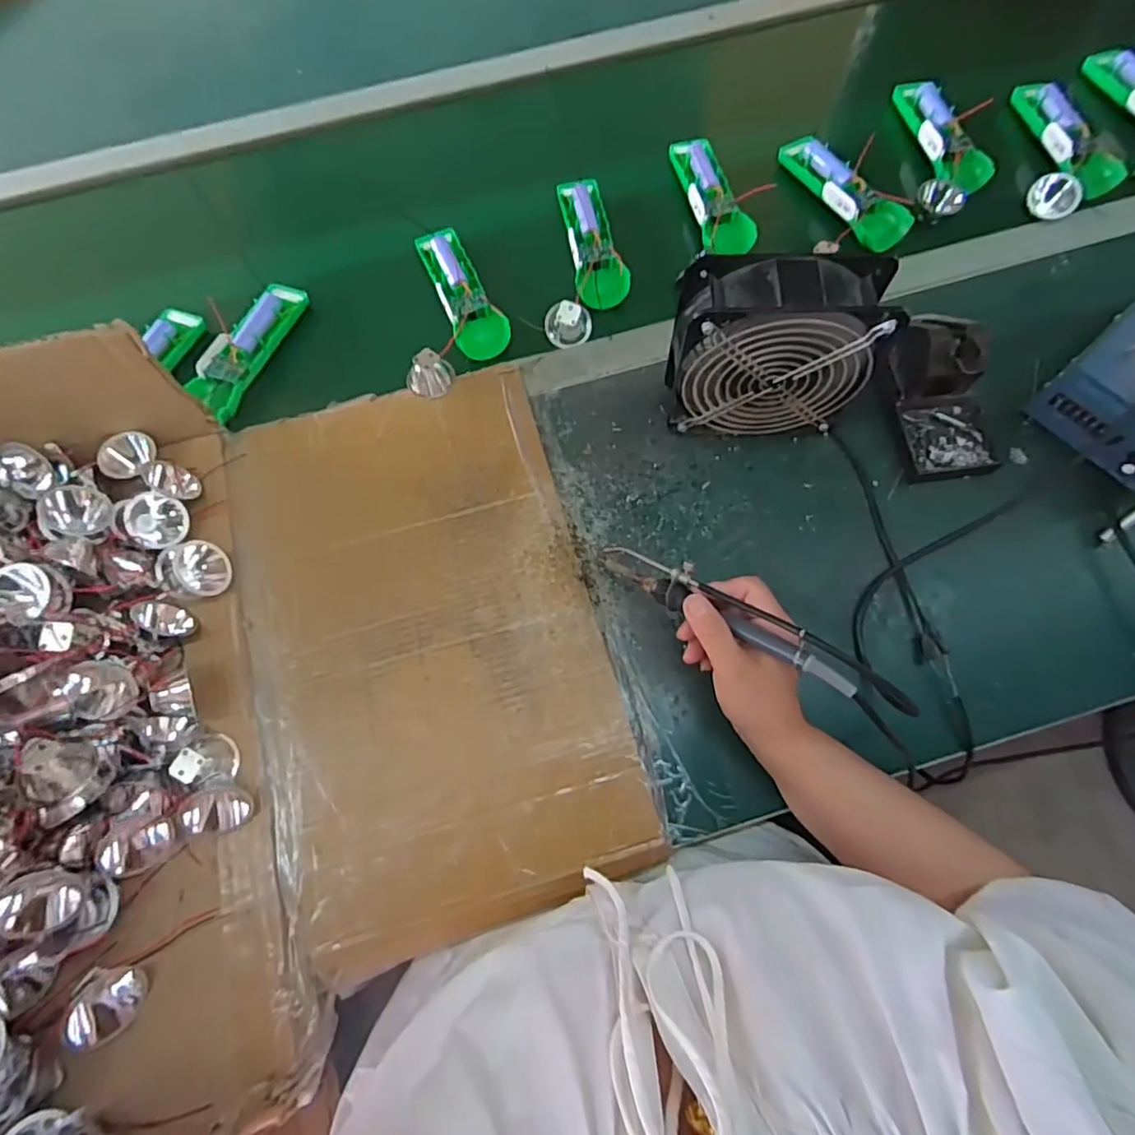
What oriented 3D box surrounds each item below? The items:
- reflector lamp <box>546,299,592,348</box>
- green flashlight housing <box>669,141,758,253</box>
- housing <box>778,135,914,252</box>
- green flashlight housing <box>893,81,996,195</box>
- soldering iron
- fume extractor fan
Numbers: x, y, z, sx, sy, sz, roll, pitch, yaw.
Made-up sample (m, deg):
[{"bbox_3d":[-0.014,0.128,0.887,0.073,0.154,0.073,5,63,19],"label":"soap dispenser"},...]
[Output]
[{"bbox_3d":[-0.001,-0.232,0.575,0.043,0.026,0.041,4,107,14],"label":"reflector lamp"},{"bbox_3d":[0.146,-0.381,0.609,0.046,0.025,0.149,-12,70,-2],"label":"green flashlight housing"},{"bbox_3d":[0.275,-0.380,0.599,0.043,0.029,0.162,-29,72,-8],"label":"housing"},{"bbox_3d":[0.372,-0.440,0.606,0.036,0.031,0.166,-10,70,-2],"label":"green flashlight housing"},{"bbox_3d":[0.106,0.030,0.401,0.238,0.031,0.023,28,69,39],"label":"soldering iron"},{"bbox_3d":[0.154,-0.165,0.479,0.148,0.158,0.064,0,70,2],"label":"fume extractor fan"}]

